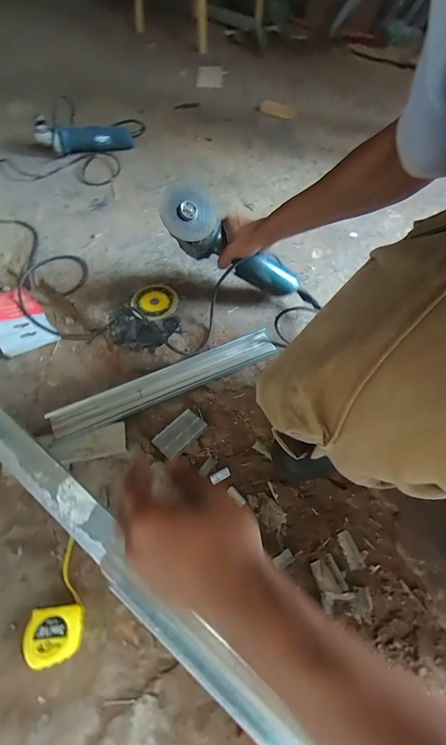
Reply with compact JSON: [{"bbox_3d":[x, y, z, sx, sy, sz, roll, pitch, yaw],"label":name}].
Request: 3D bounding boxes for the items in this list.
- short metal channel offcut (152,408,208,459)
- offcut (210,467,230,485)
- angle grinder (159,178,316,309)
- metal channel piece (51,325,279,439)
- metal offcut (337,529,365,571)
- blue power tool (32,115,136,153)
[{"bbox_3d":[-0.075,0.109,0.564,0.086,0.028,0.050,-39,68,-22],"label":"short metal channel offcut"},{"bbox_3d":[-0.004,0.173,0.542,0.035,0.006,0.016,-25,63,-16],"label":"offcut"},{"bbox_3d":[0.028,-0.223,0.600,0.319,0.091,0.093,25,56,-29],"label":"angle grinder"},{"bbox_3d":[-0.093,0.015,0.571,0.404,0.018,0.054,-22,62,-14],"label":"metal channel piece"},{"bbox_3d":[0.199,0.277,0.504,0.024,0.004,0.053,-15,56,-4],"label":"metal offcut"},{"bbox_3d":[-0.403,-0.692,0.941,0.264,0.088,0.063,-16,61,-11],"label":"blue power tool"}]

